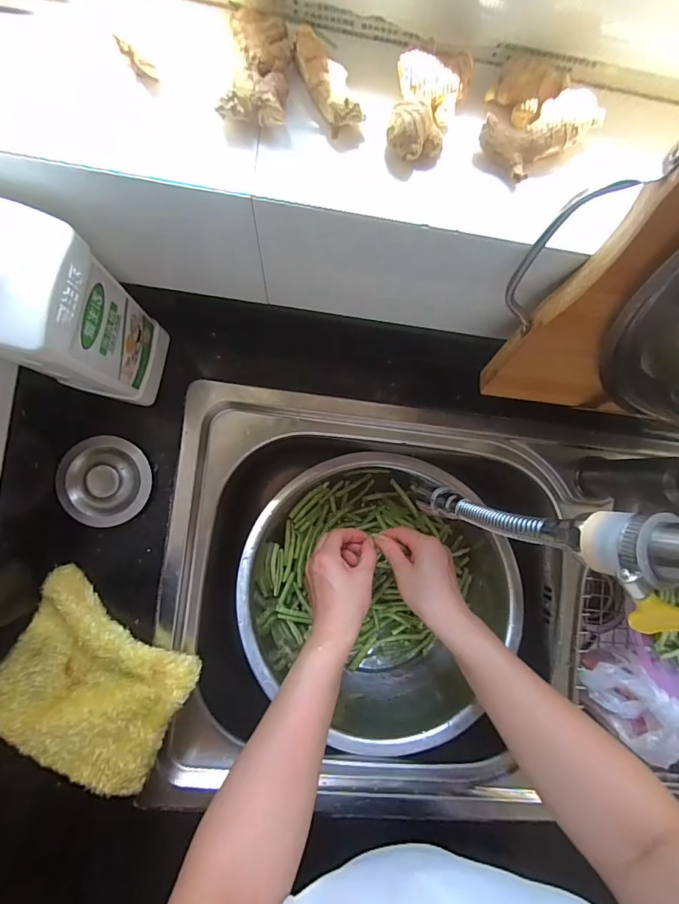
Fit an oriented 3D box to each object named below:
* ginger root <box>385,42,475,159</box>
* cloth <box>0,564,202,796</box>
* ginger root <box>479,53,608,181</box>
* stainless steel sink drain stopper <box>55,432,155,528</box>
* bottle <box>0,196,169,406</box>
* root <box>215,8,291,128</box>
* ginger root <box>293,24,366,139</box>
[{"bbox_3d":[0.045,-0.175,0.221,0.036,0.023,0.050,9,86,-5],"label":"ginger root"},{"bbox_3d":[-0.224,0.211,0.394,0.163,0.025,0.142,32,84,-3],"label":"cloth"},{"bbox_3d":[0.099,-0.178,0.227,0.058,0.019,0.052,-33,91,-6],"label":"ginger root"},{"bbox_3d":[-0.222,0.027,0.412,0.079,0.016,0.081,0,87,-6],"label":"stainless steel sink drain stopper"},{"bbox_3d":[-0.179,-0.087,0.283,0.050,0.287,0.077,22,85,-4],"label":"bottle"},{"bbox_3d":[-0.040,-0.185,0.215,0.029,0.019,0.049,8,86,-5],"label":"root"},{"bbox_3d":[-0.006,-0.185,0.218,0.019,0.015,0.049,-28,90,-6],"label":"ginger root"}]

